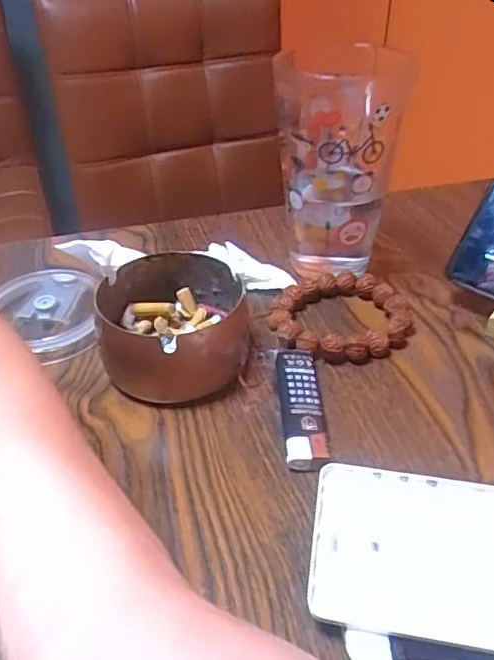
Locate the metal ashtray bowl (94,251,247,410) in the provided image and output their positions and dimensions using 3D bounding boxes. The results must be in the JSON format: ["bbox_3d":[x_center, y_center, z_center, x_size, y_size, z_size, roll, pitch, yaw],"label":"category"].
[{"bbox_3d":[-0.042,-0.003,0.335,0.086,0.047,0.082,-1,39,1],"label":"metal ashtray bowl"}]

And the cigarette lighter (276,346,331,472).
[{"bbox_3d":[0.029,0.041,0.307,0.022,0.012,0.081,-2,39,-1],"label":"cigarette lighter"}]

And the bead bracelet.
[{"bbox_3d":[0.060,-0.009,0.366,0.090,0.016,0.075,-3,39,-2],"label":"bead bracelet"}]

